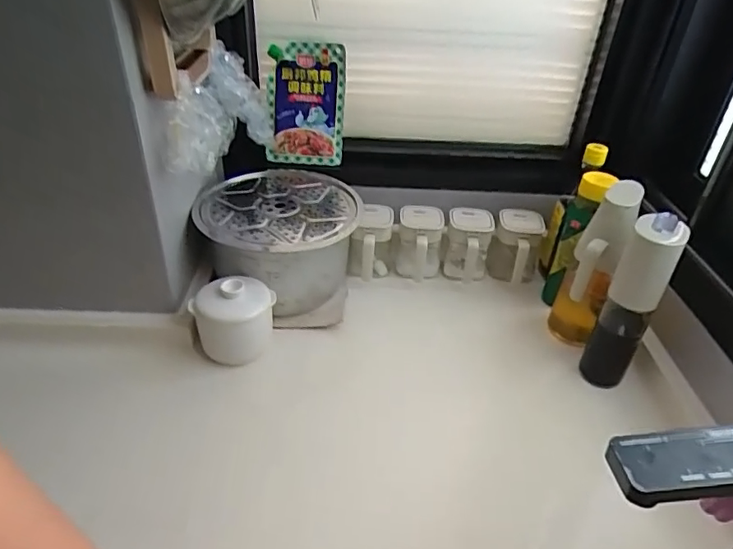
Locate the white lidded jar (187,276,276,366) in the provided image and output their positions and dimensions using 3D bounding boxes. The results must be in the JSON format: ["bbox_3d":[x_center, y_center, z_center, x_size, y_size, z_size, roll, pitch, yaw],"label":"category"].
[{"bbox_3d":[-0.178,0.056,0.726,0.089,0.098,0.094,1,36,-1],"label":"white lidded jar"}]

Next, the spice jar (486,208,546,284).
[{"bbox_3d":[0.255,-0.046,0.910,0.080,0.104,0.088,16,38,18],"label":"spice jar"}]

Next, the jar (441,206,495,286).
[{"bbox_3d":[0.172,-0.049,0.915,0.079,0.107,0.083,8,36,8],"label":"jar"}]

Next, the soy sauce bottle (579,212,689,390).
[{"bbox_3d":[0.346,0.040,0.694,0.060,0.238,0.062,26,42,29],"label":"soy sauce bottle"}]

